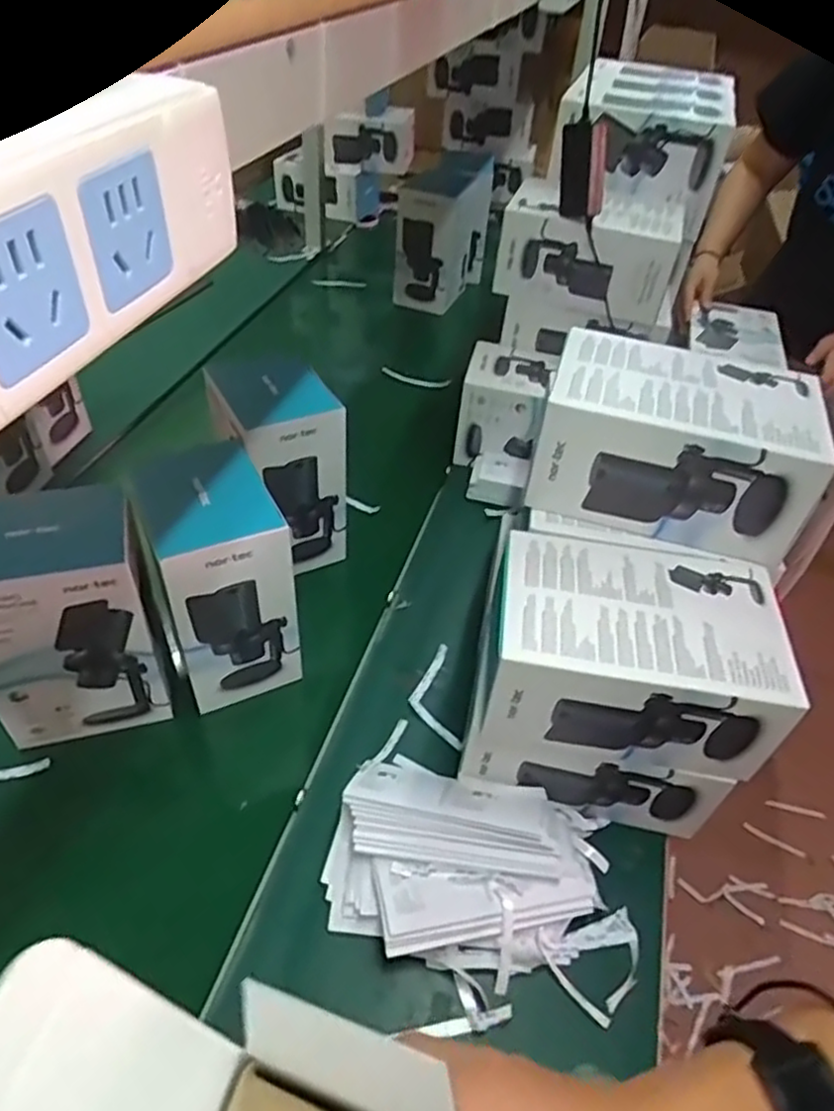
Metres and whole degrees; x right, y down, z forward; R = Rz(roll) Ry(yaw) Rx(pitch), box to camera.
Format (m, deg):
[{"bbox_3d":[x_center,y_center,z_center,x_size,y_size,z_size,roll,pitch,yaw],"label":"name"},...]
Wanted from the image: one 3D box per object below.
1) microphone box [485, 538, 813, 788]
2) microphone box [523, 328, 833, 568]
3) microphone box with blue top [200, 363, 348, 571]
[{"bbox_3d":[0.183,0.082,0.608,0.227,0.113,0.152,10,43,4],"label":"microphone box"},{"bbox_3d":[0.235,-0.098,0.640,0.228,0.128,0.132,18,44,12],"label":"microphone box"},{"bbox_3d":[-0.172,-0.102,0.853,0.116,0.244,0.143,-23,50,-27],"label":"microphone box with blue top"}]

